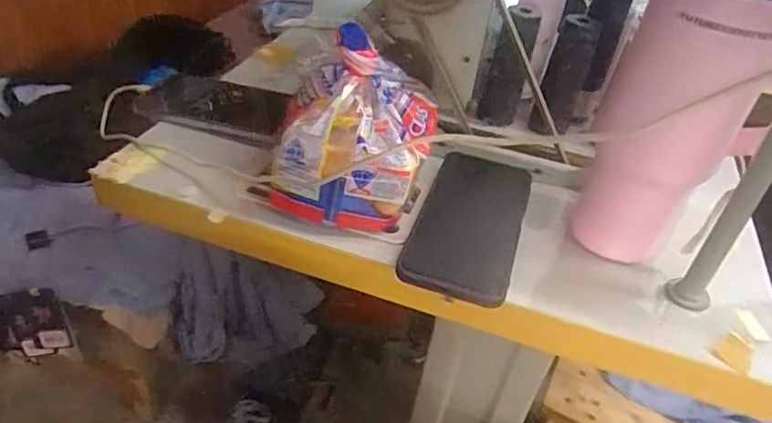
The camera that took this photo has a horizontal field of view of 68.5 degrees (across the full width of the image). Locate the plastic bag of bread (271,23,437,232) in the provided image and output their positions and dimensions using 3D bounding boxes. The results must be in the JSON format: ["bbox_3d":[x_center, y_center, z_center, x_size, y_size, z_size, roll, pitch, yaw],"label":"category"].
[{"bbox_3d":[-0.025,-0.064,0.434,0.117,0.113,0.108,11,39,3],"label":"plastic bag of bread"}]

